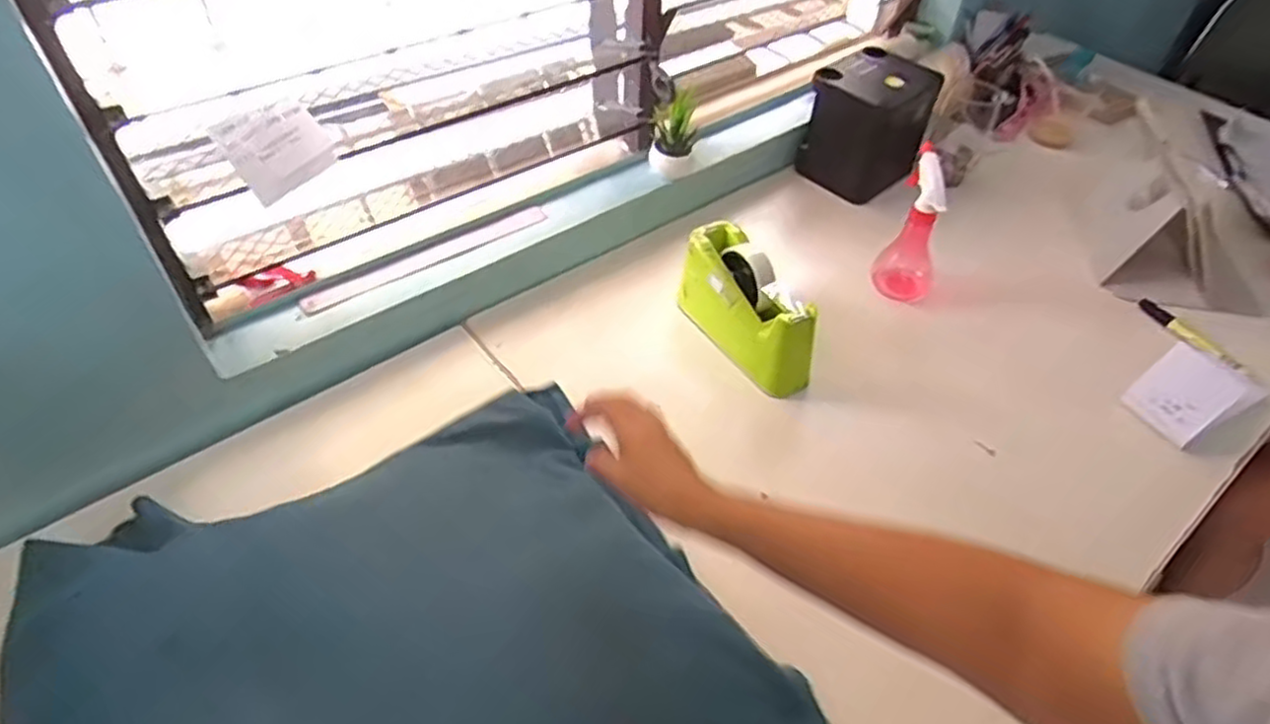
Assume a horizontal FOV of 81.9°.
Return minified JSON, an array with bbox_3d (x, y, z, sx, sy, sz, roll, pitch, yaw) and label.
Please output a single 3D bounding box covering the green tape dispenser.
[{"bbox_3d":[0.127,-0.068,0.832,0.065,0.106,0.191,-19,52,-19],"label":"green tape dispenser"}]

